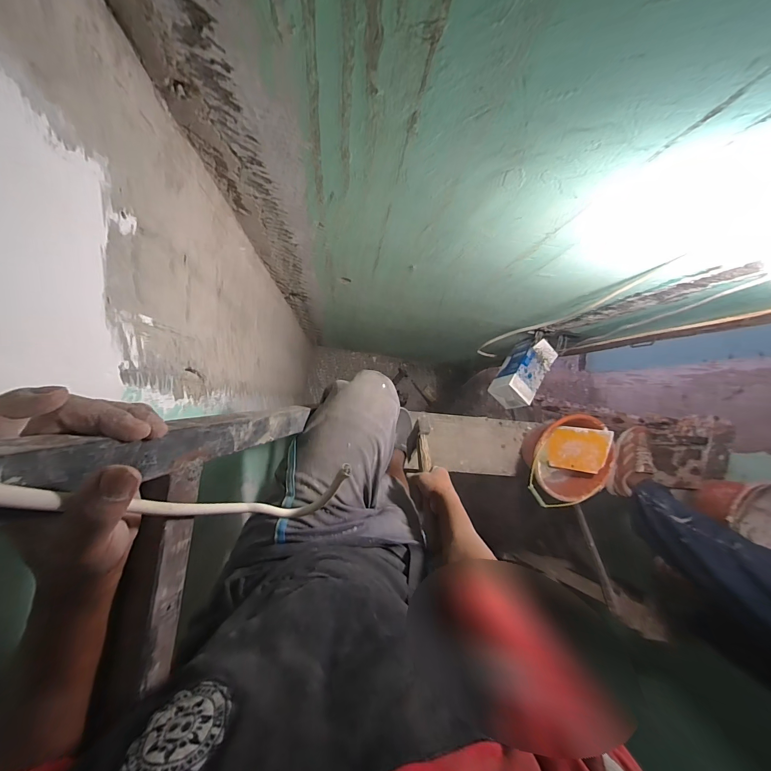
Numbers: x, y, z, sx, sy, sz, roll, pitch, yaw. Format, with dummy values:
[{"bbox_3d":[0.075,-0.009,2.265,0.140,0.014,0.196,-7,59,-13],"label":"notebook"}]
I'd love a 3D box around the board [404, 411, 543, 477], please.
[{"bbox_3d":[0.332,0.235,1.369,0.476,0.039,0.221,7,90,-12],"label":"board"}]

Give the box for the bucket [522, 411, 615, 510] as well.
[{"bbox_3d":[0.622,0.260,1.245,0.275,0.207,0.287,0,89,-7],"label":"bucket"}]

